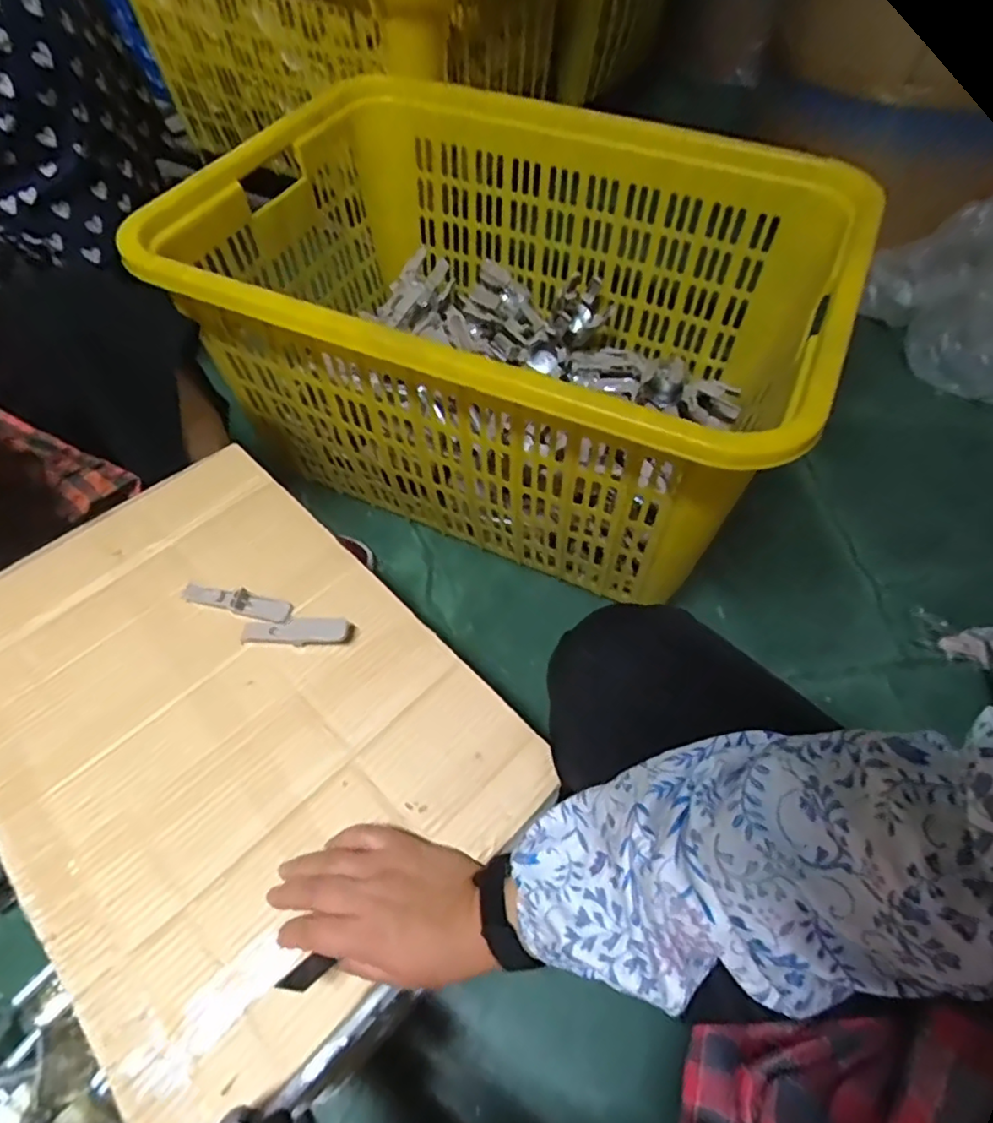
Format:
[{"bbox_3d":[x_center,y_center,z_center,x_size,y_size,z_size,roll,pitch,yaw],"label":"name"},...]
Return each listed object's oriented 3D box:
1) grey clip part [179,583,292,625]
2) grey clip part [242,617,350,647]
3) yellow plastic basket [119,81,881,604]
[{"bbox_3d":[-0.238,0.036,0.557,0.102,0.019,0.024,14,57,9],"label":"grey clip part"},{"bbox_3d":[-0.177,0.061,0.537,0.094,0.008,0.026,2,71,7],"label":"grey clip part"},{"bbox_3d":[0.020,-0.335,0.907,0.796,0.377,0.606,21,59,13],"label":"yellow plastic basket"}]

